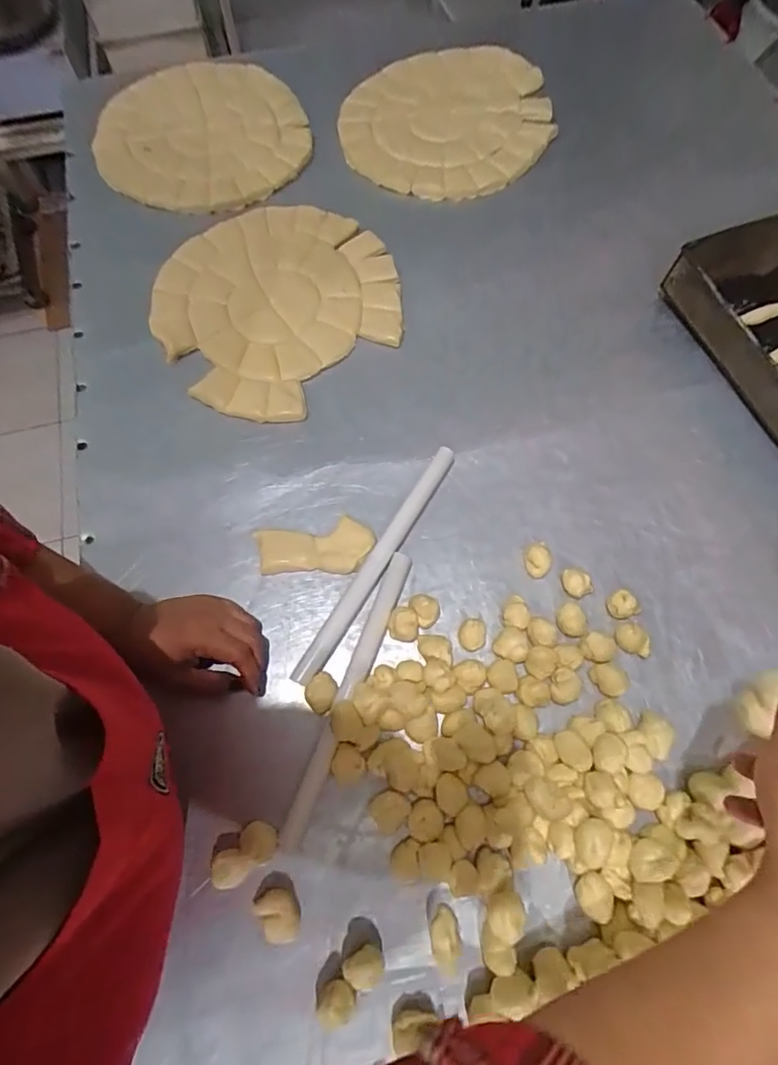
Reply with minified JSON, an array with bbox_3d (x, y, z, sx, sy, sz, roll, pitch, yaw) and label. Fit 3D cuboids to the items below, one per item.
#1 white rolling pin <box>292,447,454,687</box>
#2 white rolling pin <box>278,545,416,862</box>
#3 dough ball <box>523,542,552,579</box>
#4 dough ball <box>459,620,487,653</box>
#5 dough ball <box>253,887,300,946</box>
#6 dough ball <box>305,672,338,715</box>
[{"bbox_3d":[-0.011,0.024,0.517,0.024,0.024,0.277,30,70,11],"label":"white rolling pin"},{"bbox_3d":[-0.034,0.142,0.467,0.022,0.023,0.270,20,69,7],"label":"white rolling pin"},{"bbox_3d":[0.147,0.028,0.517,0.026,0.016,0.034,-10,68,-5],"label":"dough ball"},{"bbox_3d":[0.078,0.096,0.486,0.027,0.022,0.025,0,68,-1],"label":"dough ball"},{"bbox_3d":[-0.086,0.302,0.409,0.029,0.015,0.037,-27,70,-11],"label":"dough ball"},{"bbox_3d":[-0.060,0.145,0.468,0.027,0.018,0.032,33,71,12],"label":"dough ball"}]

